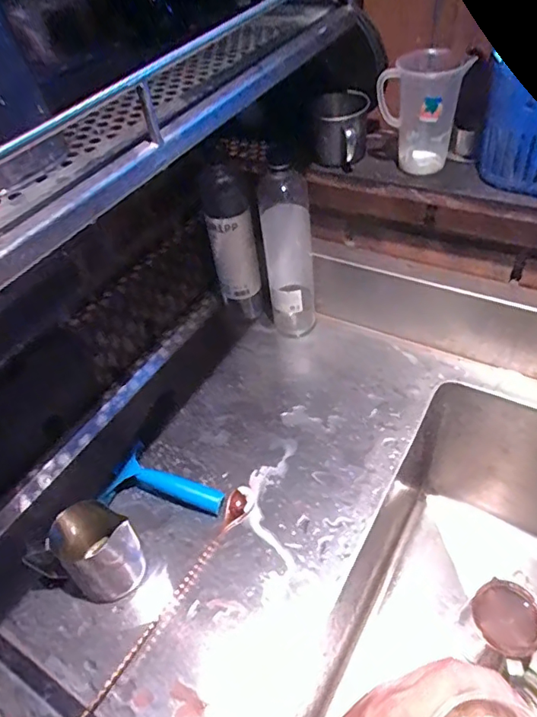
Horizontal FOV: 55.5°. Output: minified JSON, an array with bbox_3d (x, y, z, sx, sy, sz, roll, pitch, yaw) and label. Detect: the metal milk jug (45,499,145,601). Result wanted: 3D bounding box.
[{"bbox_3d":[-0.174,0.195,0.518,0.072,0.105,0.069,24,54,26],"label":"metal milk jug"}]

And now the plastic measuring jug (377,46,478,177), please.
[{"bbox_3d":[0.178,-0.282,0.592,0.092,0.115,0.069,-30,50,-20],"label":"plastic measuring jug"}]

